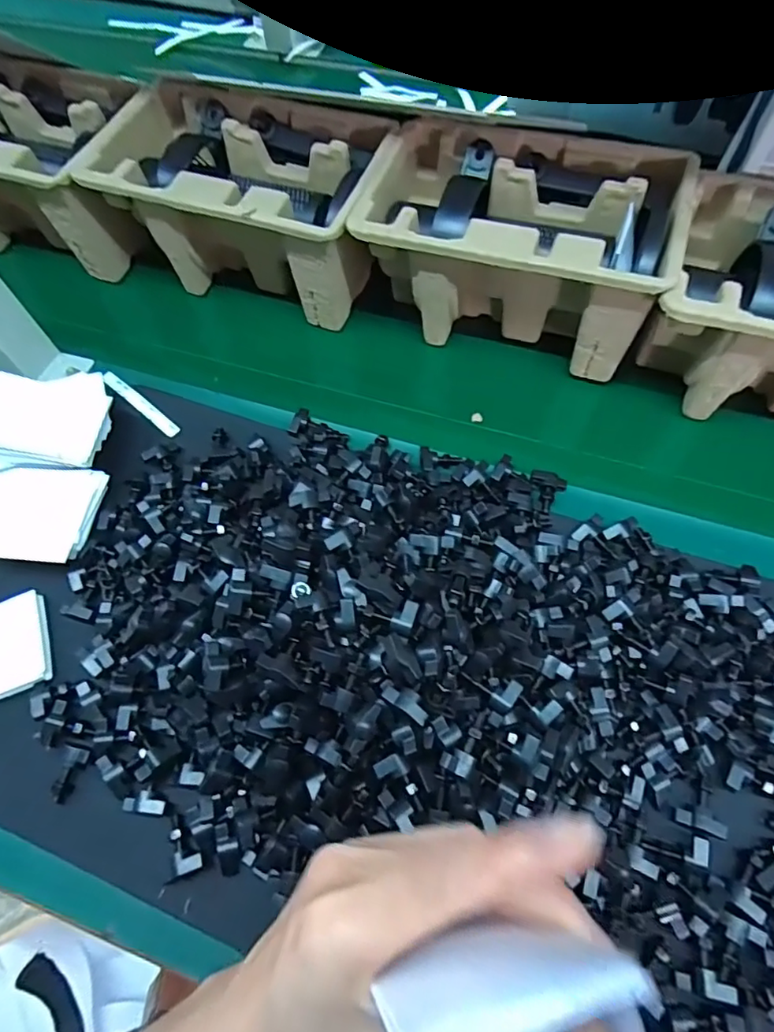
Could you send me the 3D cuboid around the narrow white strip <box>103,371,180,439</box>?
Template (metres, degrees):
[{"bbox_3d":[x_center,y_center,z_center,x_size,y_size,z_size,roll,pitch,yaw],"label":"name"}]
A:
[{"bbox_3d":[-0.200,-0.091,0.442,0.089,0.004,0.017,37,35,14],"label":"narrow white strip"}]

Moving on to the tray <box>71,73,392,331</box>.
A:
[{"bbox_3d":[-0.119,-0.267,0.479,0.223,0.113,0.148,17,67,10],"label":"tray"}]

